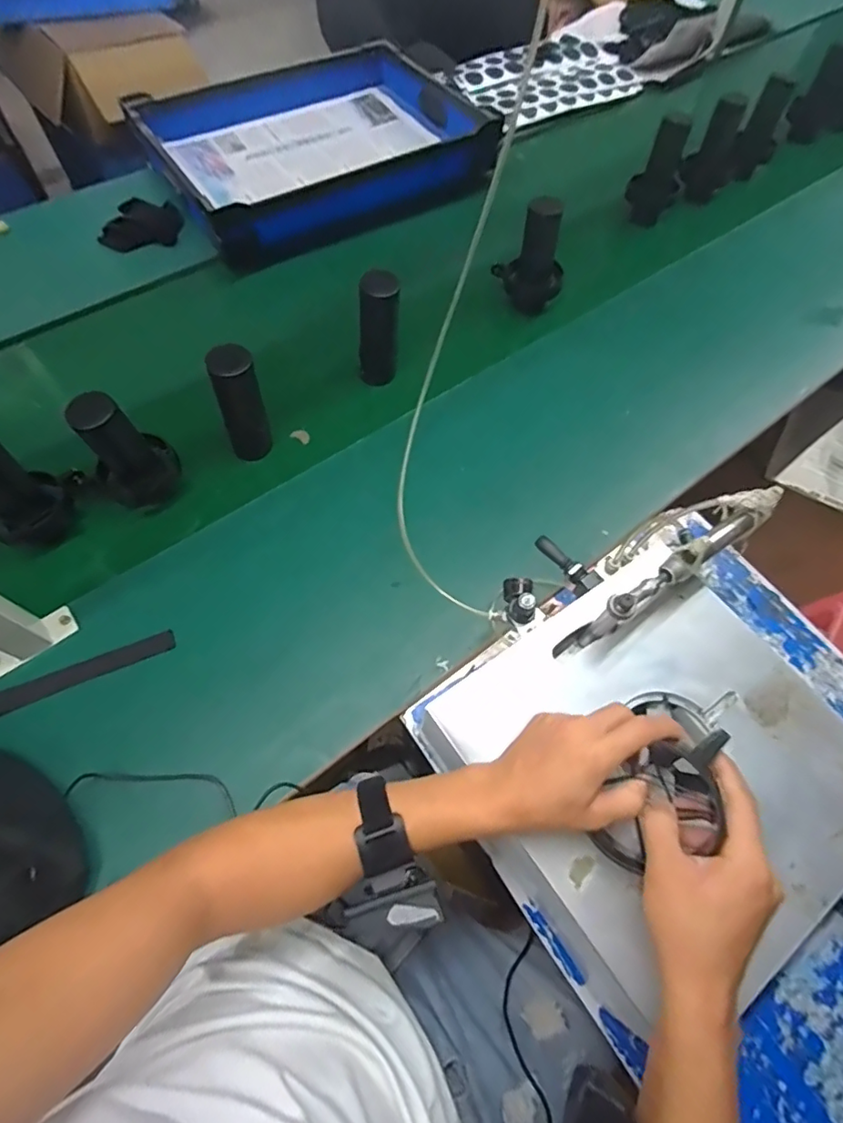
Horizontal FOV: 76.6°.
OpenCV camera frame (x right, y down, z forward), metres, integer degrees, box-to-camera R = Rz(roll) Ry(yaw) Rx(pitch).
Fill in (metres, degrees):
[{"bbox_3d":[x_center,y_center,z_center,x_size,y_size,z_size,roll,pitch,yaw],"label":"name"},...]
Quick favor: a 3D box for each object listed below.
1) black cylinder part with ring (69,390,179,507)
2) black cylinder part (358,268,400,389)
[{"bbox_3d":[-0.369,-0.132,0.678,0.095,0.184,0.082,-39,71,-19],"label":"black cylinder part with ring"},{"bbox_3d":[-0.064,-0.334,0.795,0.062,0.180,0.060,-4,63,-4],"label":"black cylinder part"}]

